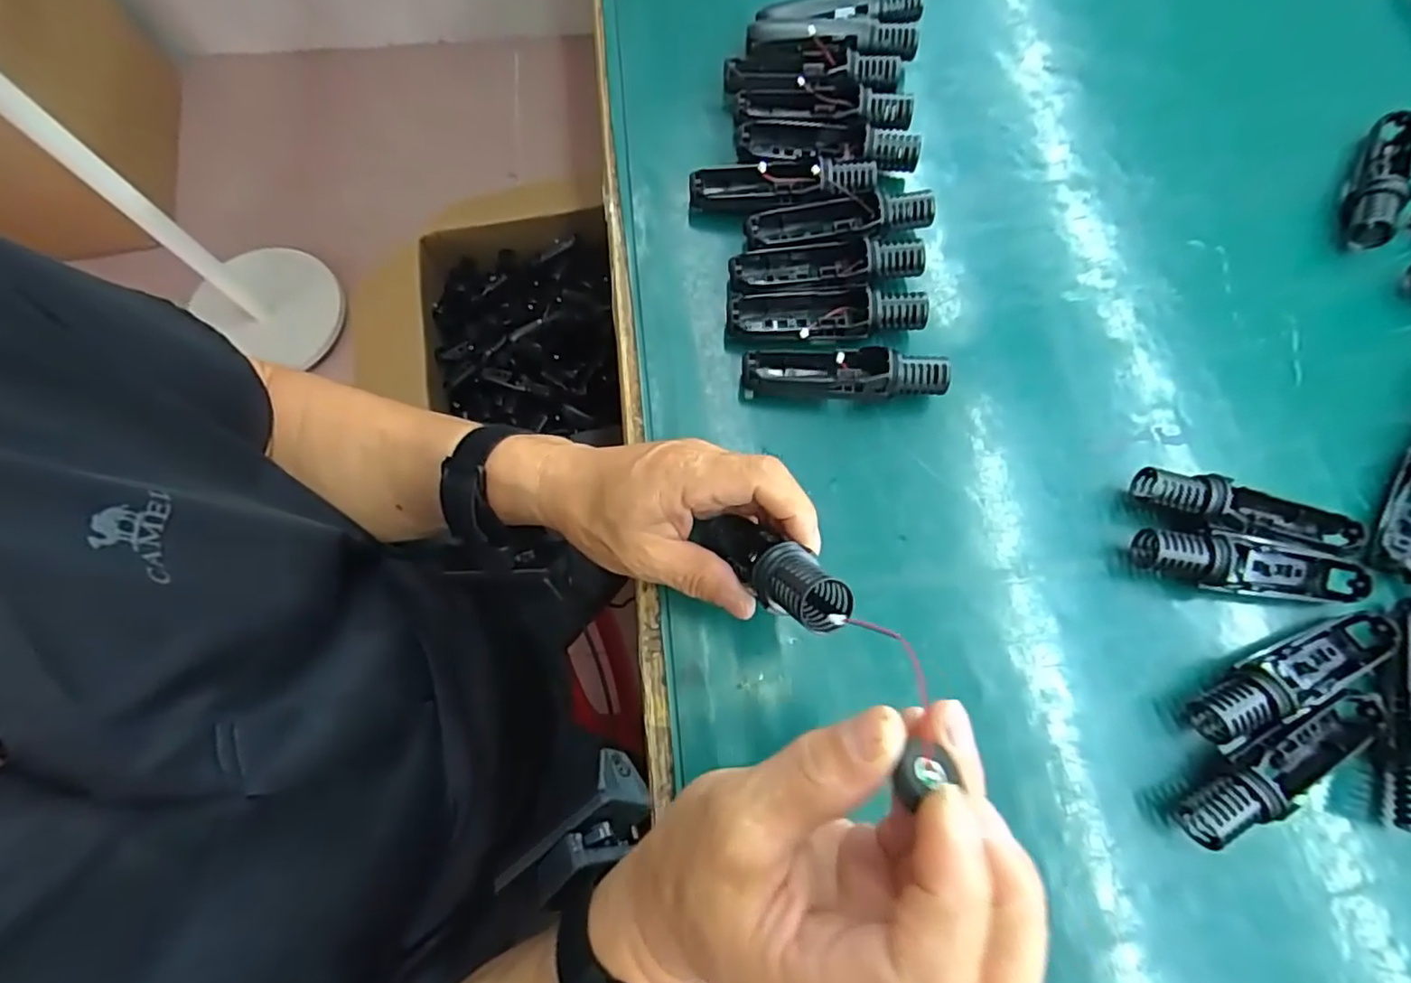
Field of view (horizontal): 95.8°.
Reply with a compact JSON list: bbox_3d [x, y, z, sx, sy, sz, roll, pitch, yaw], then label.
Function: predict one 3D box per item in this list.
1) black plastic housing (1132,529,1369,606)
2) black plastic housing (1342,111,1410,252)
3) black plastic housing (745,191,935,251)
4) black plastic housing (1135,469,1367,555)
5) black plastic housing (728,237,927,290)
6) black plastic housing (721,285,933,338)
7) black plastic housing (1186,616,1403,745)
[{"bbox_3d":[0.304,0.042,0.359,0.124,0.033,0.029,6,73,0],"label":"black plastic housing"},{"bbox_3d":[0.475,-0.219,0.444,0.030,0.031,0.120,29,74,8],"label":"black plastic housing"},{"bbox_3d":[0.088,-0.175,0.421,0.121,0.028,0.031,-6,73,-3],"label":"black plastic housing"},{"bbox_3d":[0.312,0.013,0.366,0.124,0.030,0.029,13,73,3],"label":"black plastic housing"},{"bbox_3d":[0.078,-0.145,0.415,0.123,0.029,0.030,-2,73,-2],"label":"black plastic housing"},{"bbox_3d":[0.075,-0.111,0.400,0.120,0.031,0.035,1,73,-1],"label":"black plastic housing"},{"bbox_3d":[0.312,0.099,0.340,0.120,0.032,0.029,-20,74,-7],"label":"black plastic housing"}]

